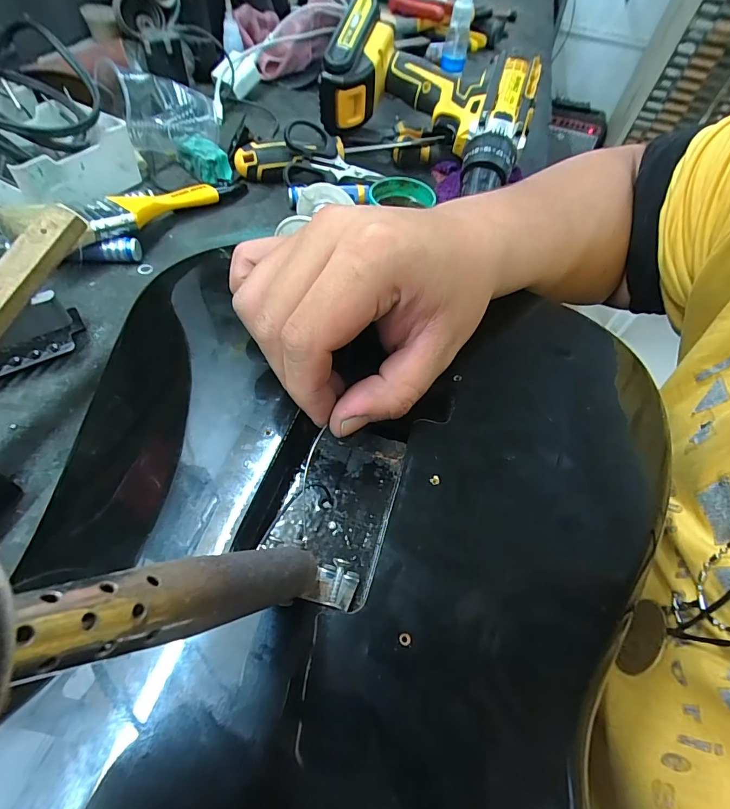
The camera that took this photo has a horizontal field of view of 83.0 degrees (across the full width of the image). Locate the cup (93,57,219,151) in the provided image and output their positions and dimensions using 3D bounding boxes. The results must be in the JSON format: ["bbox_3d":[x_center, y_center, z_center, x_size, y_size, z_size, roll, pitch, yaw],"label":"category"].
[{"bbox_3d":[-0.201,-0.290,0.408,0.101,0.074,0.062,-14,58,-16],"label":"cup"}]

